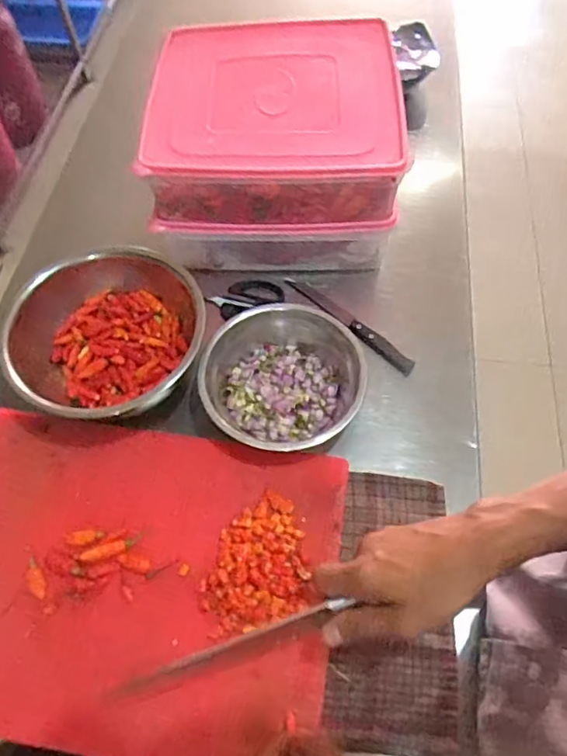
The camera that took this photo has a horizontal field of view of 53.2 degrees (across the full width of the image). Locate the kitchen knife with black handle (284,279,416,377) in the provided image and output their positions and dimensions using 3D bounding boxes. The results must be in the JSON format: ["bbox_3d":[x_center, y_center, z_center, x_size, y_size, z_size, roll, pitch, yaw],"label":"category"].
[{"bbox_3d":[0.078,-0.066,0.684,0.188,0.018,0.027,37,67,20],"label":"kitchen knife with black handle"}]

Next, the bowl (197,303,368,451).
[{"bbox_3d":[-0.001,0.003,0.612,0.166,0.057,0.164,0,60,1],"label":"bowl"}]

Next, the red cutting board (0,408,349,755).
[{"bbox_3d":[-0.151,0.184,0.535,0.386,0.023,0.282,8,61,6],"label":"red cutting board"}]

